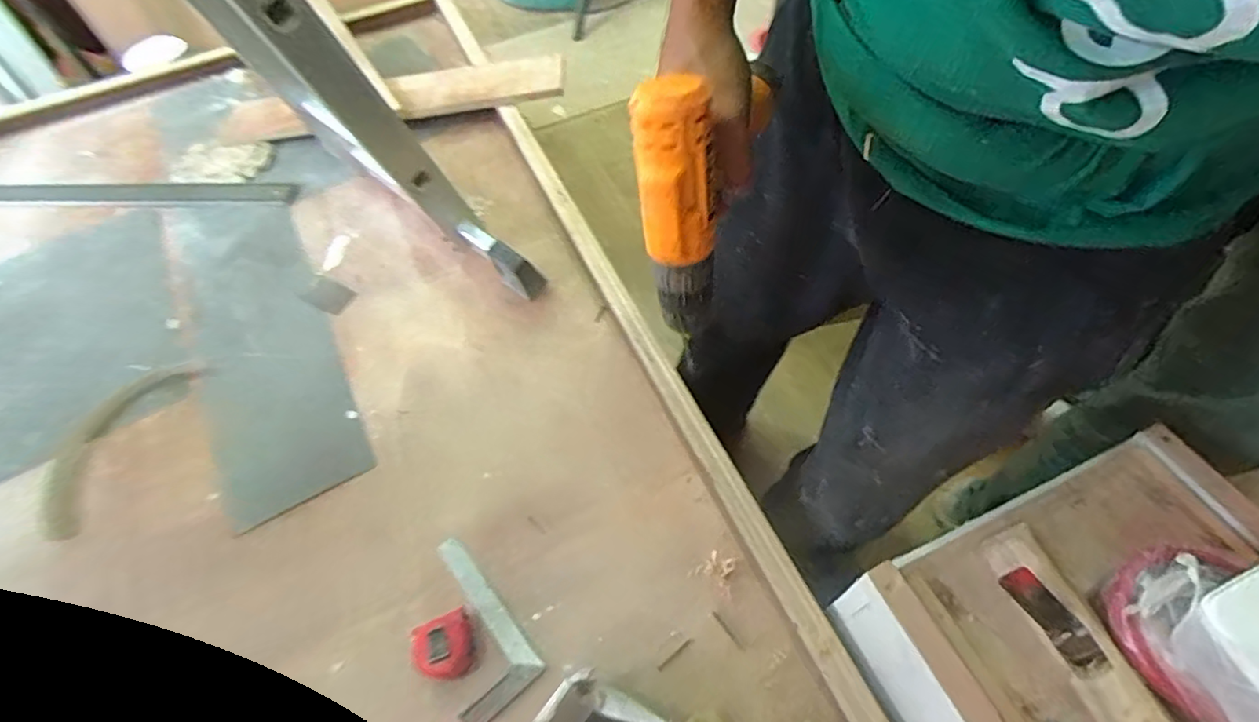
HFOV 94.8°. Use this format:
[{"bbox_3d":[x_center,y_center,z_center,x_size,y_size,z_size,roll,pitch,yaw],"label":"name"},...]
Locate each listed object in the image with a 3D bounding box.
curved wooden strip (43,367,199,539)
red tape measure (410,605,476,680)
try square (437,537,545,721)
[{"bbox_3d":[-0.767,0.116,0.847,0.104,0.019,0.271,11,58,12],"label":"curved wooden strip"},{"bbox_3d":[-0.208,0.324,0.654,0.066,0.034,0.068,-27,58,-13],"label":"red tape measure"},{"bbox_3d":[-0.196,0.316,0.689,0.096,0.006,0.202,-37,61,-19],"label":"try square"}]

